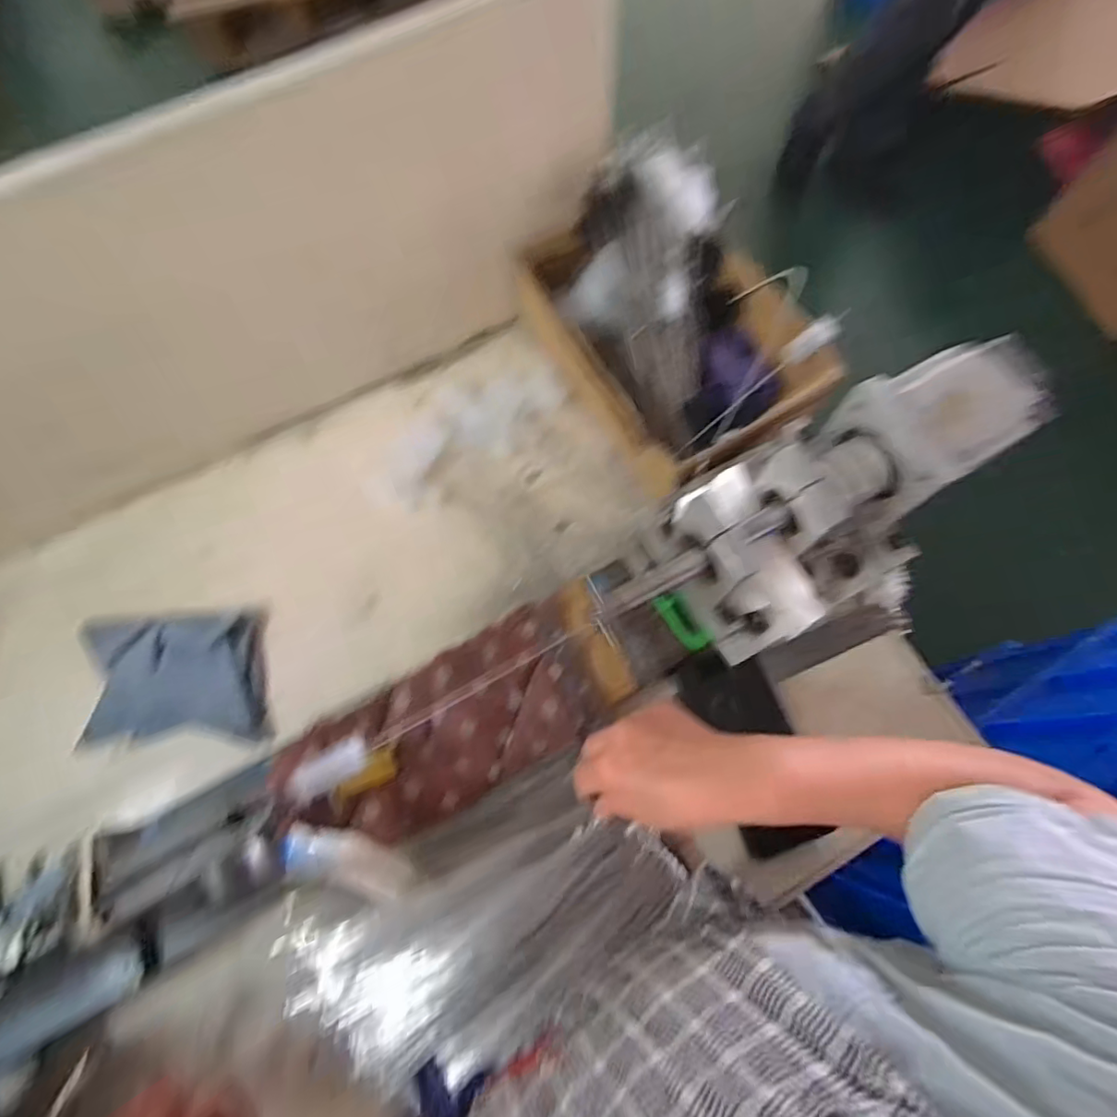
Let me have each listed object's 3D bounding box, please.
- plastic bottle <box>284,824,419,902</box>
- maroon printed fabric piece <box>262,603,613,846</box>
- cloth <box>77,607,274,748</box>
[{"bbox_3d":[-0.136,0.203,0.367,0.019,0.112,0.026,22,69,44],"label":"plastic bottle"},{"bbox_3d":[-0.090,0.134,0.420,0.241,0.032,0.108,-27,72,-8],"label":"maroon printed fabric piece"},{"bbox_3d":[-0.335,0.103,0.484,0.144,0.034,0.112,-6,71,-1],"label":"cloth"}]

